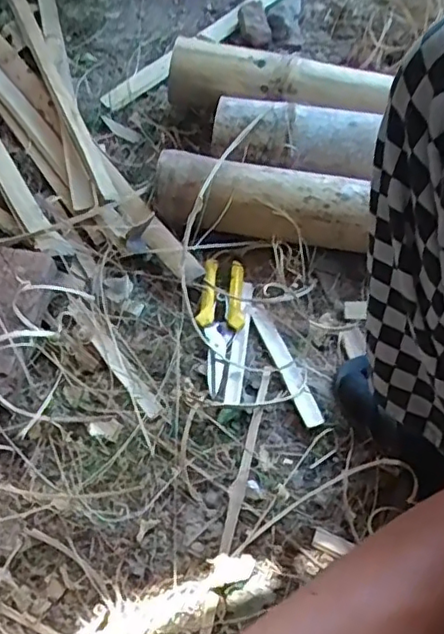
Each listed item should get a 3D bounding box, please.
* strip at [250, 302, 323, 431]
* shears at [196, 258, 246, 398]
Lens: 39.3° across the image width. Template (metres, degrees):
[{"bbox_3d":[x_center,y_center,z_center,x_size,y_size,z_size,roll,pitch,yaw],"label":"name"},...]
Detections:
[{"bbox_3d":[0.071,0.052,0.700,0.023,0.010,0.156,-22,64,-11],"label":"strip"},{"bbox_3d":[-0.003,0.006,0.704,0.052,0.021,0.175,7,62,4],"label":"shears"}]

